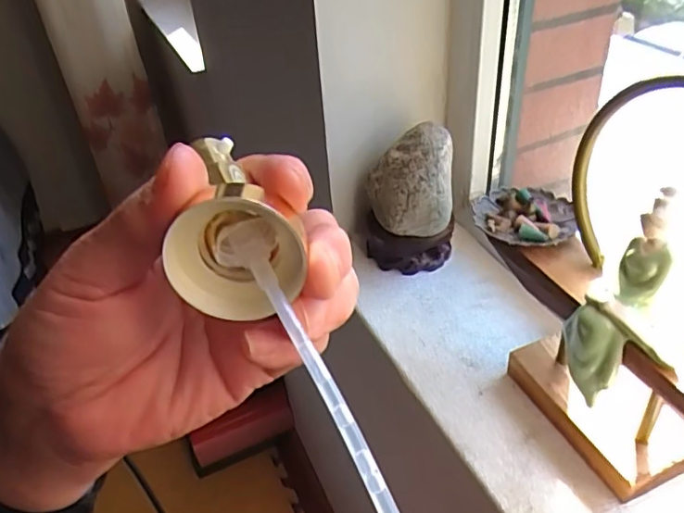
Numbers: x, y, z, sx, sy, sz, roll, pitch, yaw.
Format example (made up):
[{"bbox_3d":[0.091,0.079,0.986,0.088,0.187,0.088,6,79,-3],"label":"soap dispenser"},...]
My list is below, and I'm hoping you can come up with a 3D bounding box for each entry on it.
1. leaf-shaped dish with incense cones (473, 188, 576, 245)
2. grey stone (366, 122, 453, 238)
[{"bbox_3d":[0.145,-0.033,0.465,0.077,0.026,0.071,7,40,15],"label":"leaf-shaped dish with incense cones"},{"bbox_3d":[0.064,-0.076,0.571,0.084,0.091,0.075,-1,38,5],"label":"grey stone"}]

